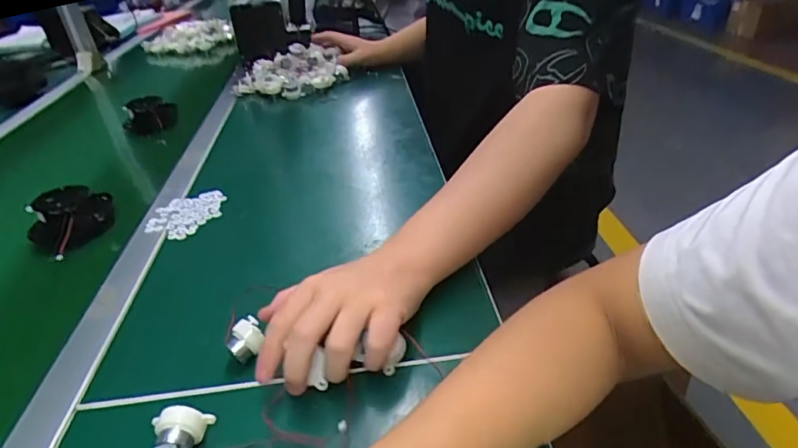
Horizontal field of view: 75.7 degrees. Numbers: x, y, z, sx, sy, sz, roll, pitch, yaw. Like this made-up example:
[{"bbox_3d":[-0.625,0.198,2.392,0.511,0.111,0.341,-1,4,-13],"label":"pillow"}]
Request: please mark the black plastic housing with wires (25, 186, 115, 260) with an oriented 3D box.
[{"bbox_3d":[-0.399,-0.009,0.627,0.060,0.060,0.079,2,32,14],"label":"black plastic housing with wires"}]

